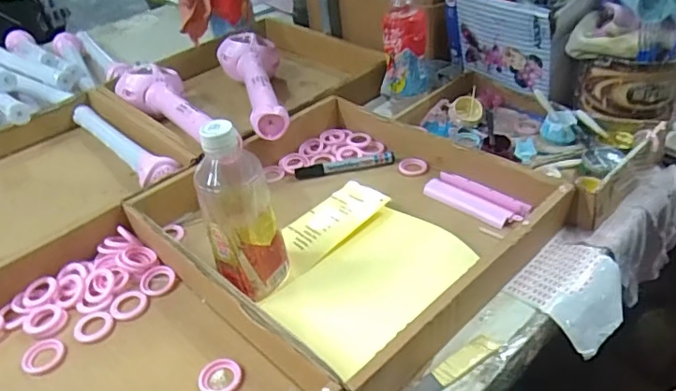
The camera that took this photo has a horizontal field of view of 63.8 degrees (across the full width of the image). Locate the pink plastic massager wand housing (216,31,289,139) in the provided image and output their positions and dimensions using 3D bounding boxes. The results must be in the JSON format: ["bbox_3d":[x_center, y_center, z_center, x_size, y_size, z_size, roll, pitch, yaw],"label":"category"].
[{"bbox_3d":[-0.127,-0.164,0.849,0.098,0.086,0.324,-11,37,-8],"label":"pink plastic massager wand housing"}]

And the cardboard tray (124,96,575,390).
[{"bbox_3d":[0.007,0.019,0.616,0.358,0.053,0.368,-32,44,-31],"label":"cardboard tray"}]

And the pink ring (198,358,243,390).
[{"bbox_3d":[-0.105,0.160,0.479,0.037,0.008,0.036,-4,37,3],"label":"pink ring"}]

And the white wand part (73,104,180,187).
[{"bbox_3d":[-0.318,-0.072,0.783,0.048,0.047,0.311,-32,45,-31],"label":"white wand part"}]

